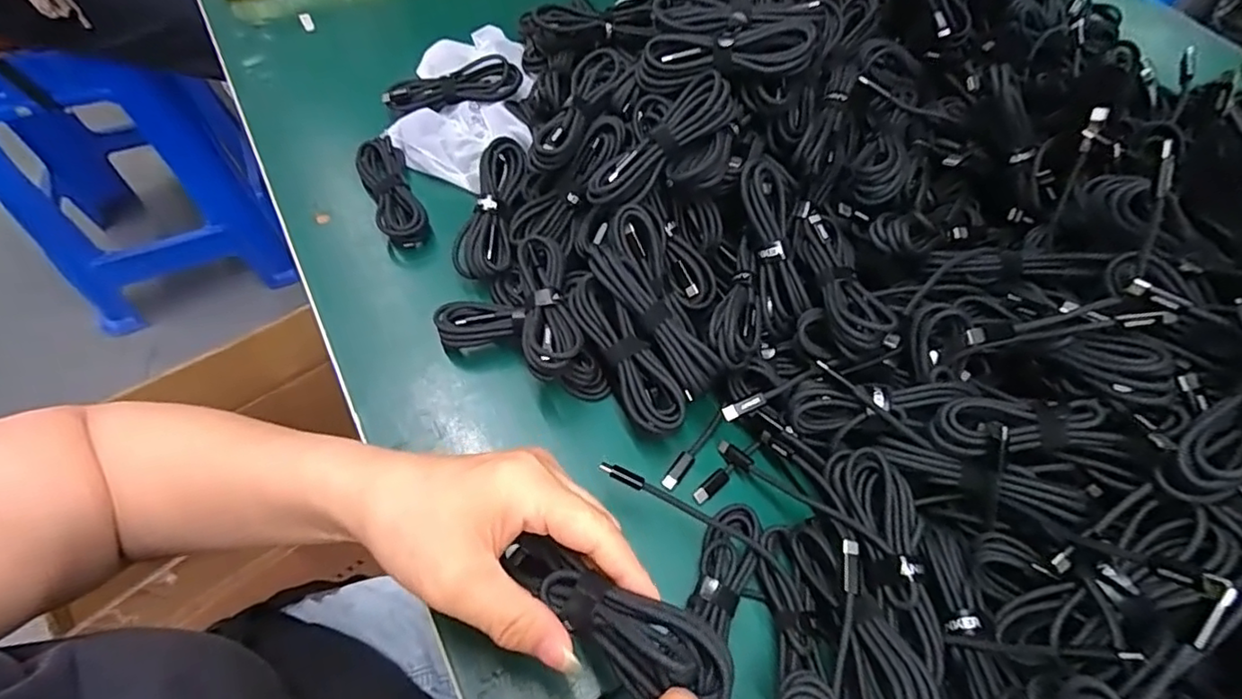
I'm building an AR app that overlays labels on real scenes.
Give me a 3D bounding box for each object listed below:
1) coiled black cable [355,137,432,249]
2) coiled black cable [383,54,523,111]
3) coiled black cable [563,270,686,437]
[{"bbox_3d":[-0.178,-0.123,0.453,0.035,0.024,0.106,-21,63,-16],"label":"coiled black cable"},{"bbox_3d":[-0.143,-0.224,0.499,0.116,0.019,0.032,-9,59,5],"label":"coiled black cable"},{"bbox_3d":[0.001,0.002,0.367,0.030,0.020,0.112,-29,82,-20],"label":"coiled black cable"}]

